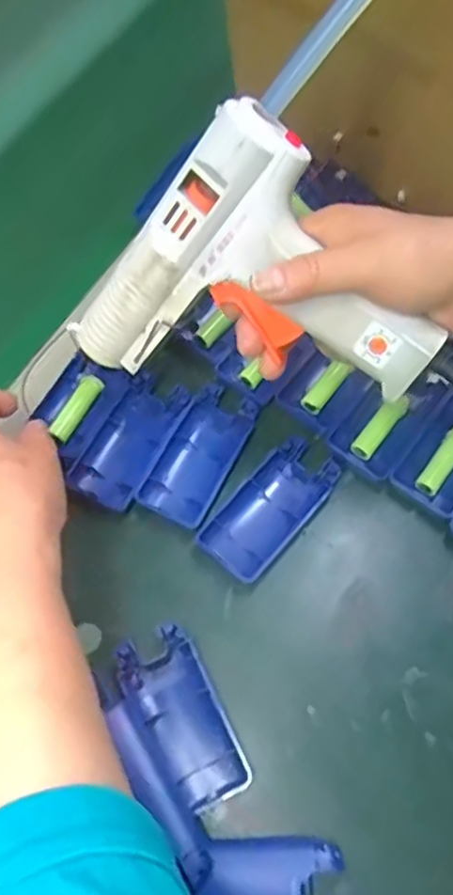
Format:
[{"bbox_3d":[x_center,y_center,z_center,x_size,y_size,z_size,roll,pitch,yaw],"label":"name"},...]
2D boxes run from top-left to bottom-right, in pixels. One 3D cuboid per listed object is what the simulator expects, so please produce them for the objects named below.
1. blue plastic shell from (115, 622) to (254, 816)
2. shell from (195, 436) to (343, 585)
[{"bbox_3d":[-0.025,0.147,0.378,0.045,0.013,0.096,-26,66,-9],"label":"blue plastic shell"},{"bbox_3d":[0.027,0.038,0.428,0.045,0.014,0.094,37,71,18],"label":"shell"}]

